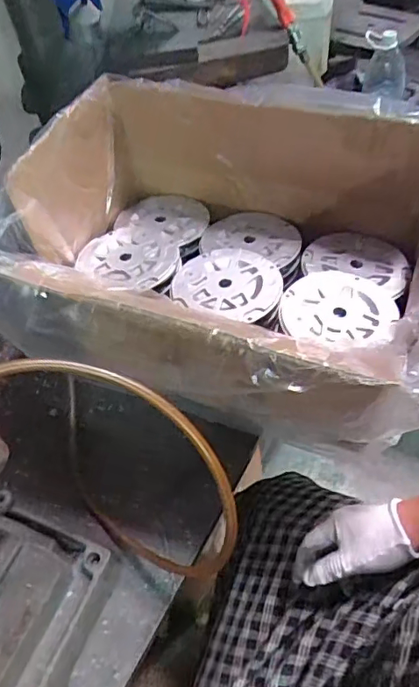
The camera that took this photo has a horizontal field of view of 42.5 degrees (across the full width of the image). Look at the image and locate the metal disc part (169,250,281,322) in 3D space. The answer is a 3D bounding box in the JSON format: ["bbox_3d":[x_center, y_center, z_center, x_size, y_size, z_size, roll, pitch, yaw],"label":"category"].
[{"bbox_3d":[0.025,-0.079,0.691,0.135,0.011,0.122,16,55,17],"label":"metal disc part"}]

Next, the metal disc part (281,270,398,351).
[{"bbox_3d":[0.156,-0.042,0.643,0.129,0.013,0.122,-3,52,4],"label":"metal disc part"}]

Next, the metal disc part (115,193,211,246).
[{"bbox_3d":[-0.071,-0.180,0.786,0.136,0.025,0.127,-3,52,4],"label":"metal disc part"}]

